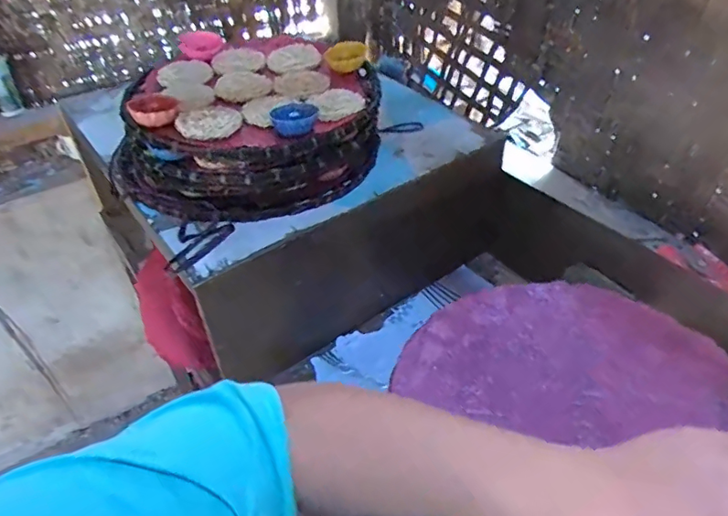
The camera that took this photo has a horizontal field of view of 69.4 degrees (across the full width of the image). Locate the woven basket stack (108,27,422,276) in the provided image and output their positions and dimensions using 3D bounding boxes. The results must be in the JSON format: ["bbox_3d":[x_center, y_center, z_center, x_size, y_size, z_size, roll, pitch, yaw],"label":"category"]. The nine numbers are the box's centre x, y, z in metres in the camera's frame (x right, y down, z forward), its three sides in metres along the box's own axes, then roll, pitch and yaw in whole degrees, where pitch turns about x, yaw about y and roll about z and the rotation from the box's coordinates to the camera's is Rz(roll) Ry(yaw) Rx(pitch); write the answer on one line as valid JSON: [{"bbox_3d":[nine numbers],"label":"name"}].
[{"bbox_3d":[-0.160,-0.214,0.788,0.427,0.121,0.369,-27,48,-26],"label":"woven basket stack"}]

